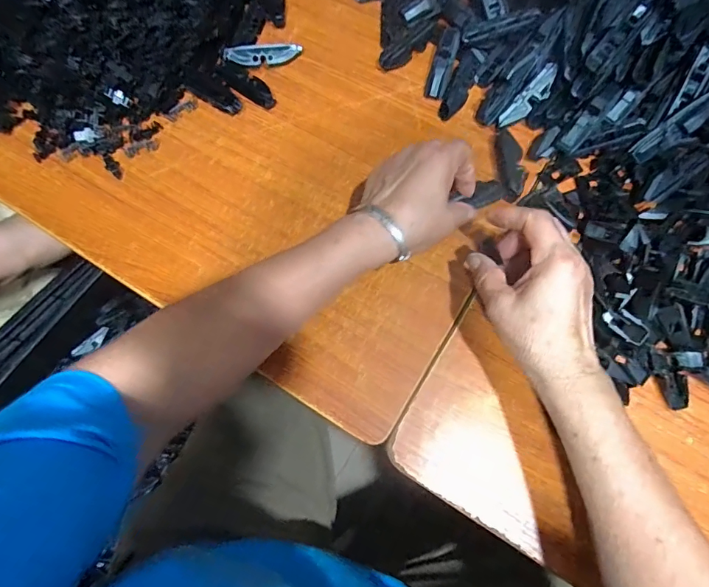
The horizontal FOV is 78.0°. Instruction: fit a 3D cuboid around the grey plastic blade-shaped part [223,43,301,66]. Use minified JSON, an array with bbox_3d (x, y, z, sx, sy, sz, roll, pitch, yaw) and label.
[{"bbox_3d":[-0.097,-0.257,0.475,0.080,0.025,0.017,-11,73,-1],"label":"grey plastic blade-shaped part"}]

